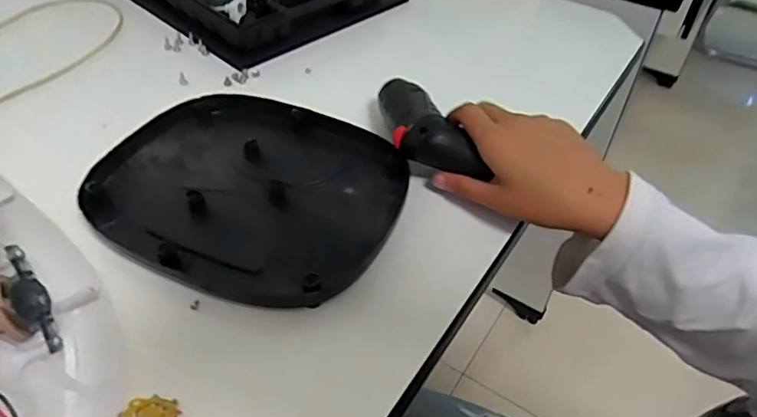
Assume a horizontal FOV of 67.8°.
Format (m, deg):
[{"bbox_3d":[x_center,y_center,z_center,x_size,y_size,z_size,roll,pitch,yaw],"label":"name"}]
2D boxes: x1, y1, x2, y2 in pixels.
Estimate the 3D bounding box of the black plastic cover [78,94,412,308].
[{"bbox_3d":[-0.097,-0.021,0.428,0.218,0.020,0.184,19,47,16],"label":"black plastic cover"}]

